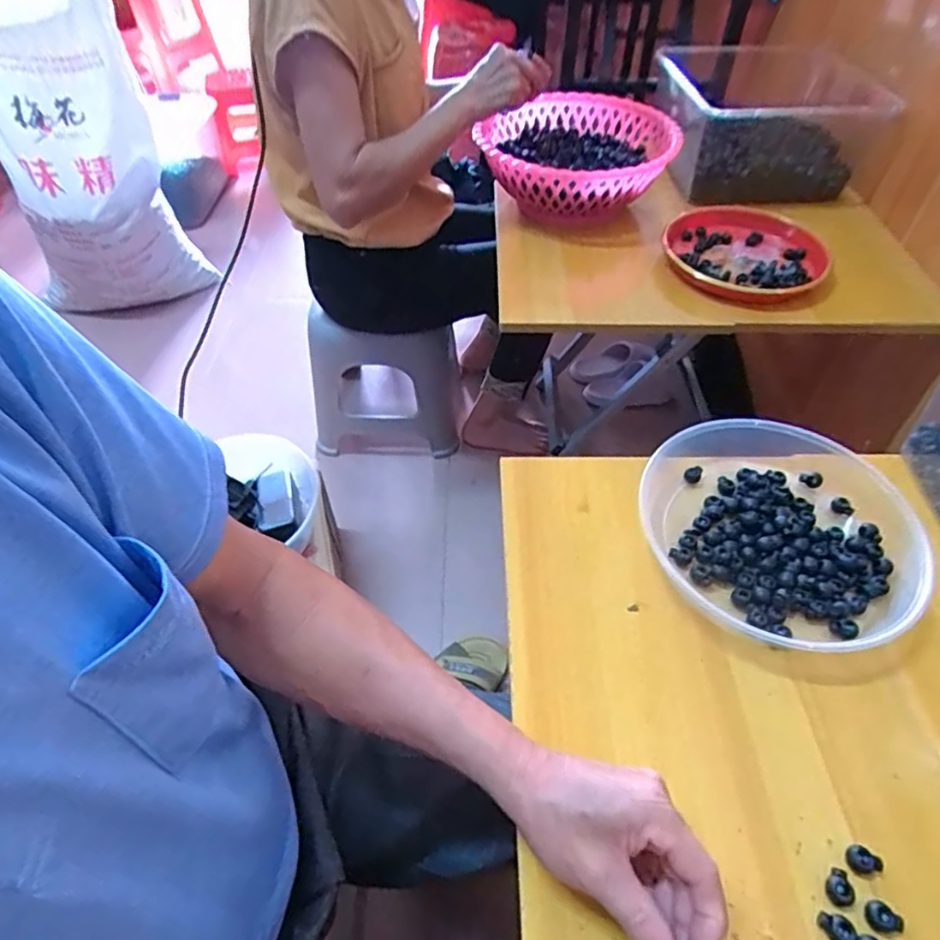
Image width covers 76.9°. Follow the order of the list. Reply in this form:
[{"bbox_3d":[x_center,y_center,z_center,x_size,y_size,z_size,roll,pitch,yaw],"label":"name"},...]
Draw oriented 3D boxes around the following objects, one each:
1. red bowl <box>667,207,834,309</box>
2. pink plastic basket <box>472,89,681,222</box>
[{"bbox_3d":[0.382,-0.305,0.827,0.206,0.041,0.237,6,50,7],"label":"red bowl"},{"bbox_3d":[0.167,-0.486,0.904,0.280,0.085,0.312,11,51,11],"label":"pink plastic basket"}]

